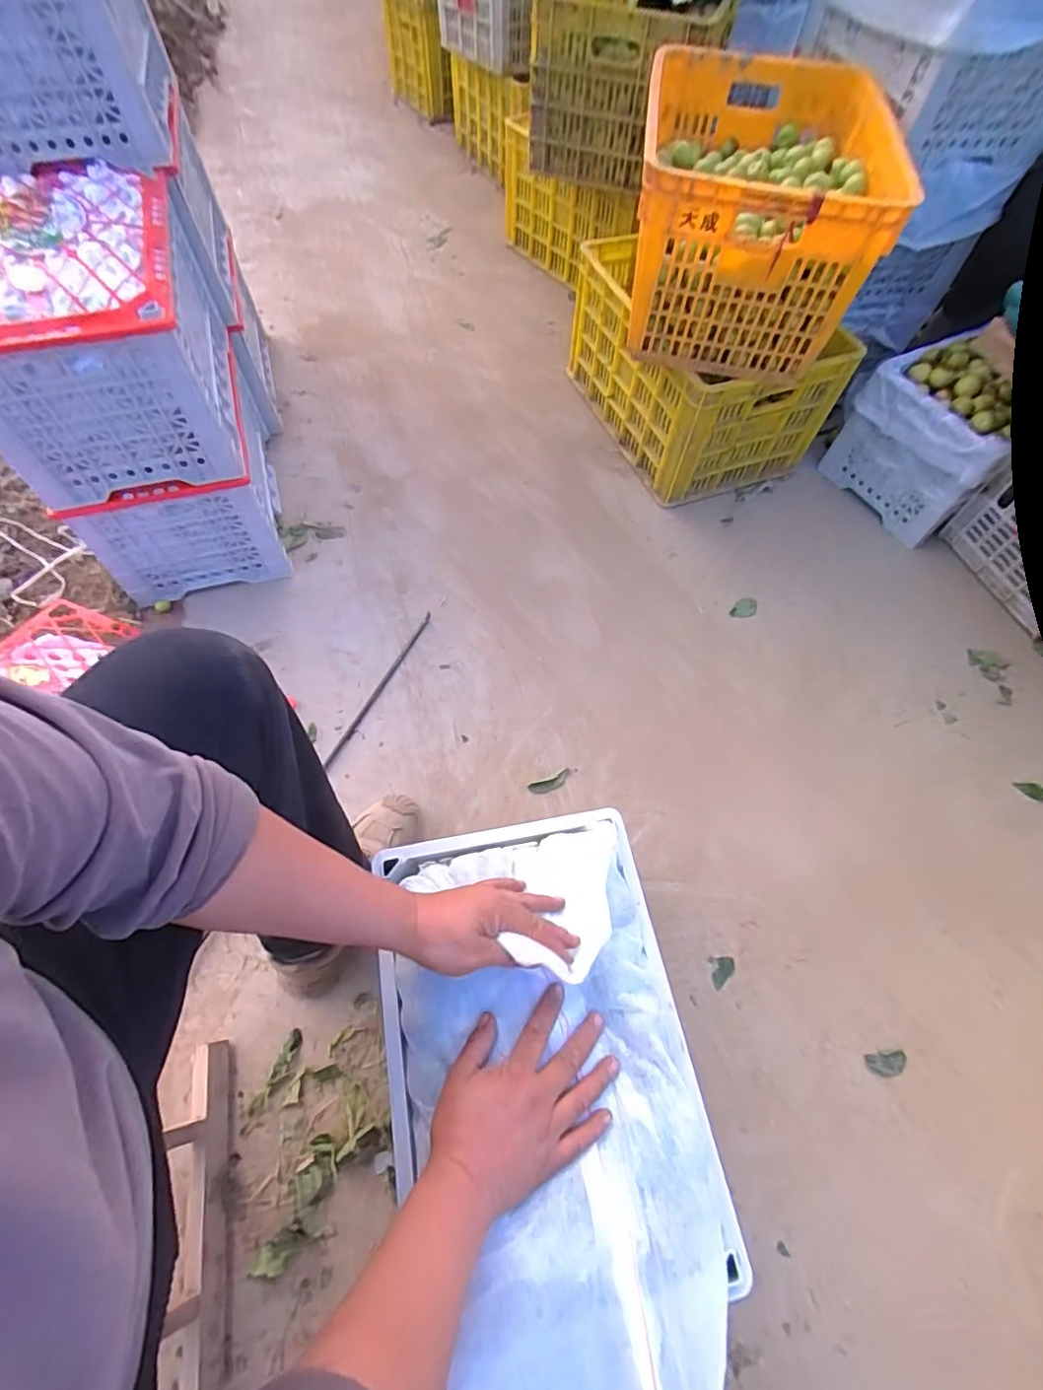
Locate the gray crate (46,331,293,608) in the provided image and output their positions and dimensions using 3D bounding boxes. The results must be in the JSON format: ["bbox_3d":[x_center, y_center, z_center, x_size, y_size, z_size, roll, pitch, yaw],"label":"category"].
[{"bbox_3d":[-0.627,-0.405,1.060,0.280,0.240,0.377,-13,63,-11],"label":"gray crate"}]

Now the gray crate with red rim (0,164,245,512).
[{"bbox_3d":[-0.621,-0.539,0.838,0.280,0.260,0.396,-13,63,-11],"label":"gray crate with red rim"}]

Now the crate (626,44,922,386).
[{"bbox_3d":[0.385,-0.840,0.992,0.368,0.256,0.511,9,61,1],"label":"crate"}]

